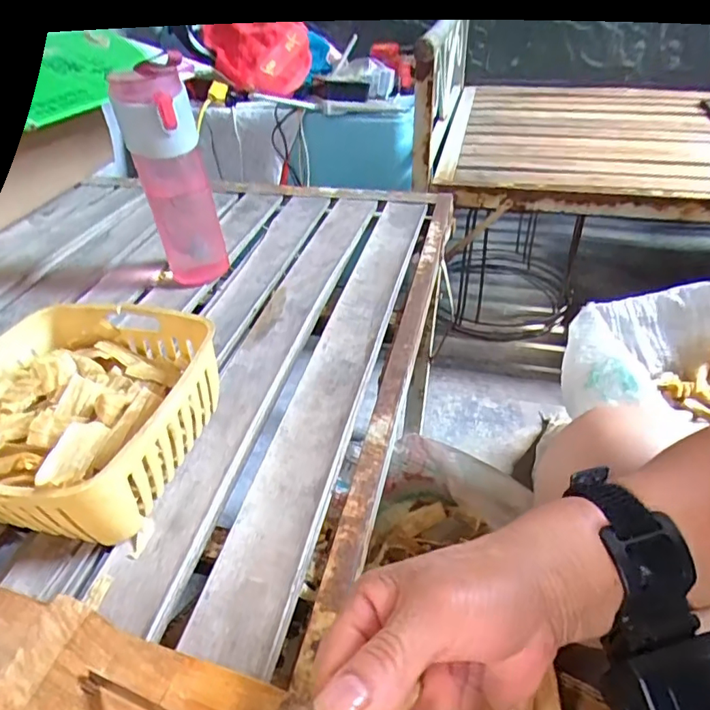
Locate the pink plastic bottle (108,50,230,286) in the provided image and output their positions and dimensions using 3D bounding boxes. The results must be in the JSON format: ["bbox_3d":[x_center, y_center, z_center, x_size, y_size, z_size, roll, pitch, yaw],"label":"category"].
[{"bbox_3d":[-0.186,-0.177,0.573,0.058,0.216,0.062,16,40,22],"label":"pink plastic bottle"}]

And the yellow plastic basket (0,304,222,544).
[{"bbox_3d":[-0.210,0.047,0.412,0.173,0.082,0.178,9,38,14],"label":"yellow plastic basket"}]

